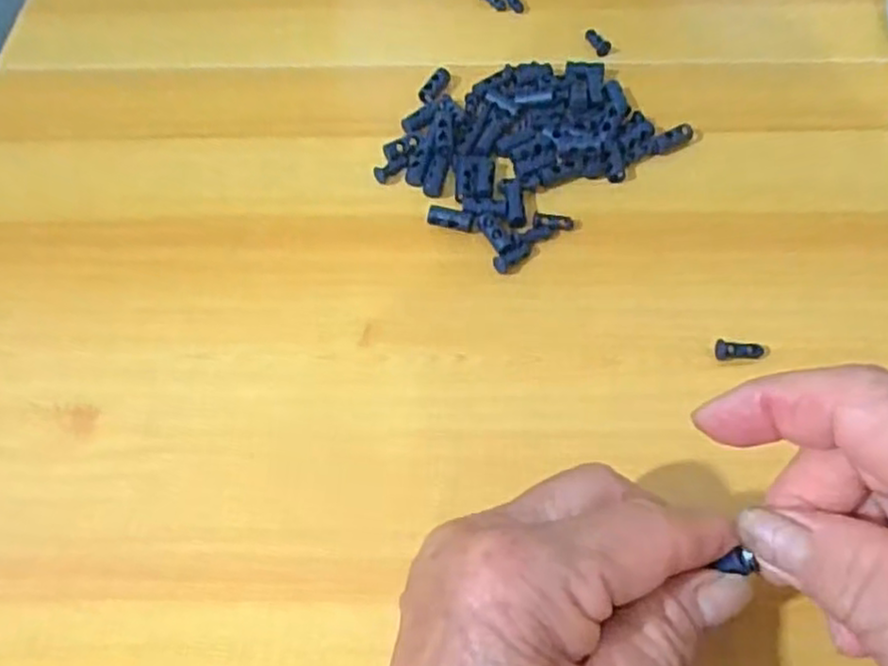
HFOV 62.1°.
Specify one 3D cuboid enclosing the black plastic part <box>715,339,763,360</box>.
[{"bbox_3d":[0.107,0.006,0.268,0.017,0.004,0.007,-1,61,2],"label":"black plastic part"}]

